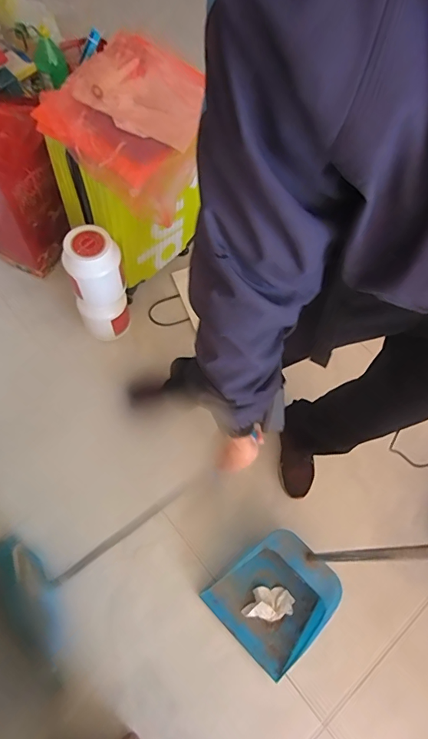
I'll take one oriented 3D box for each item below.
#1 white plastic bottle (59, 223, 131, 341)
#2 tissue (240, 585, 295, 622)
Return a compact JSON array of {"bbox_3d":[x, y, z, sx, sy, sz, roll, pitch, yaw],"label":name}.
[{"bbox_3d":[-0.301,-0.202,1.137,0.133,0.335,0.124,-32,68,-16],"label":"white plastic bottle"},{"bbox_3d":[0.128,0.542,0.998,0.107,0.034,0.072,11,63,5],"label":"tissue"}]

